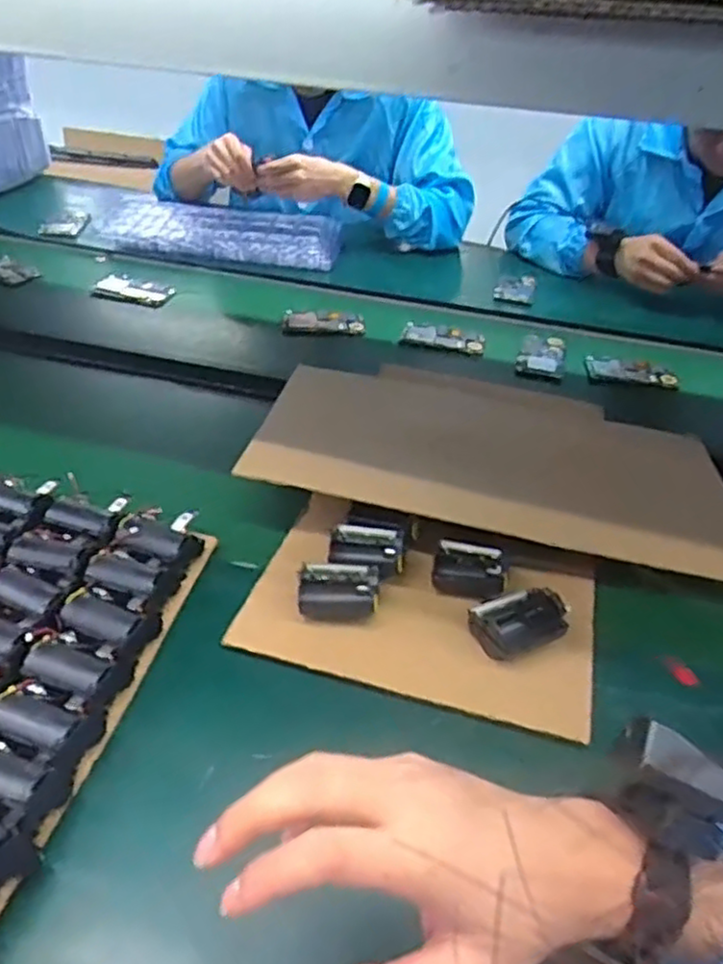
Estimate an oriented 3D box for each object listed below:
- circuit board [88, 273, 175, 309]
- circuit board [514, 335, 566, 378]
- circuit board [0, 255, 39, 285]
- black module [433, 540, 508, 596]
[{"bbox_3d":[-0.372,-0.315,1.168,0.123,0.013,0.060,14,51,8],"label":"circuit board"},{"bbox_3d":[0.266,-0.185,1.050,0.069,0.018,0.118,13,39,11],"label":"circuit board"},{"bbox_3d":[-0.601,-0.359,1.203,0.121,0.016,0.058,24,42,23],"label":"circuit board"},{"bbox_3d":[0.102,0.081,0.665,0.067,0.029,0.046,9,38,6],"label":"black module"}]

